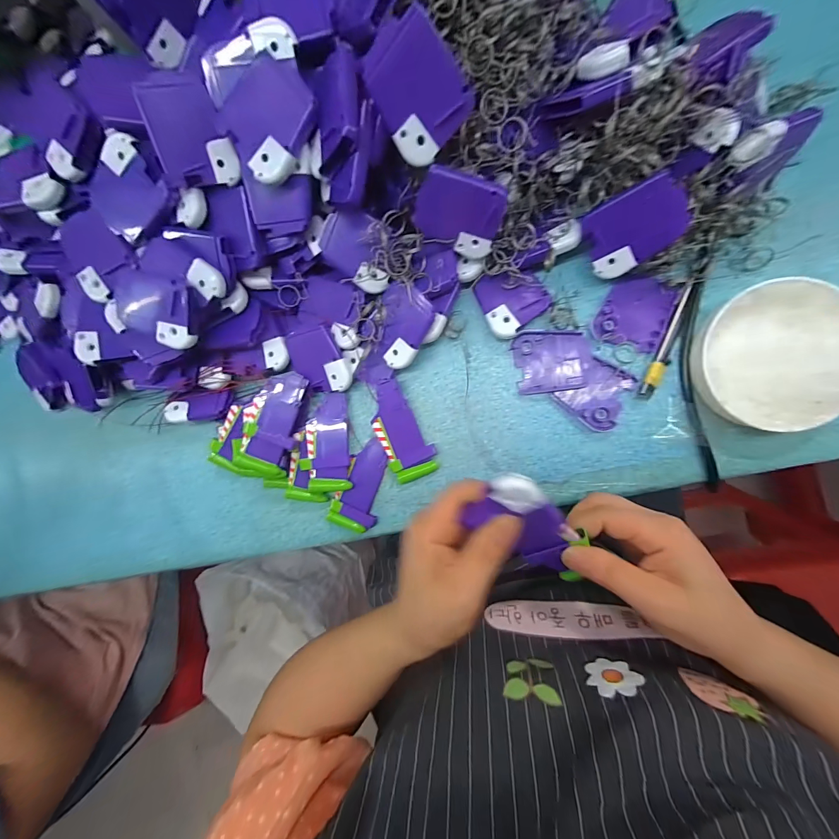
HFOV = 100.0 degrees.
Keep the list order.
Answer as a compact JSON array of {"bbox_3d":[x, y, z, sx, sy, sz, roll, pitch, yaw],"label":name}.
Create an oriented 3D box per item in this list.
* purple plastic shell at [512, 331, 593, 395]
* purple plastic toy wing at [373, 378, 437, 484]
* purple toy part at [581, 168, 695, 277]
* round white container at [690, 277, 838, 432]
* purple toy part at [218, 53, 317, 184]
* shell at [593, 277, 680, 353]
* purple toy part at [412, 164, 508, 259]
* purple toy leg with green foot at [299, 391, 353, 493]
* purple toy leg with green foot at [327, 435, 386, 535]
[{"bbox_3d":[0.113,-0.050,0.298,0.060,0.004,0.051,-6,90,10],"label":"purple plastic shell"},{"bbox_3d":[-0.017,0.010,0.318,0.041,0.013,0.089,-21,87,10],"label":"purple plastic toy wing"},{"bbox_3d":[0.156,-0.141,0.256,0.063,0.015,0.050,-21,119,38],"label":"purple toy part"},{"bbox_3d":[0.262,-0.046,0.261,0.103,0.025,0.102,0,91,10],"label":"round white container"},{"bbox_3d":[-0.097,-0.194,0.229,0.059,0.006,0.047,-42,111,14],"label":"purple toy part"},{"bbox_3d":[0.176,-0.088,0.287,0.050,0.008,0.055,21,94,9],"label":"shell"},{"bbox_3d":[0.028,-0.147,0.254,0.060,0.052,0.007,15,54,-2],"label":"purple toy part"},{"bbox_3d":[-0.087,0.021,0.323,0.041,0.018,0.089,-4,90,10],"label":"purple toy leg with green foot"},{"bbox_3d":[-0.053,0.061,0.326,0.041,0.010,0.085,19,94,9],"label":"purple toy leg with green foot"}]

